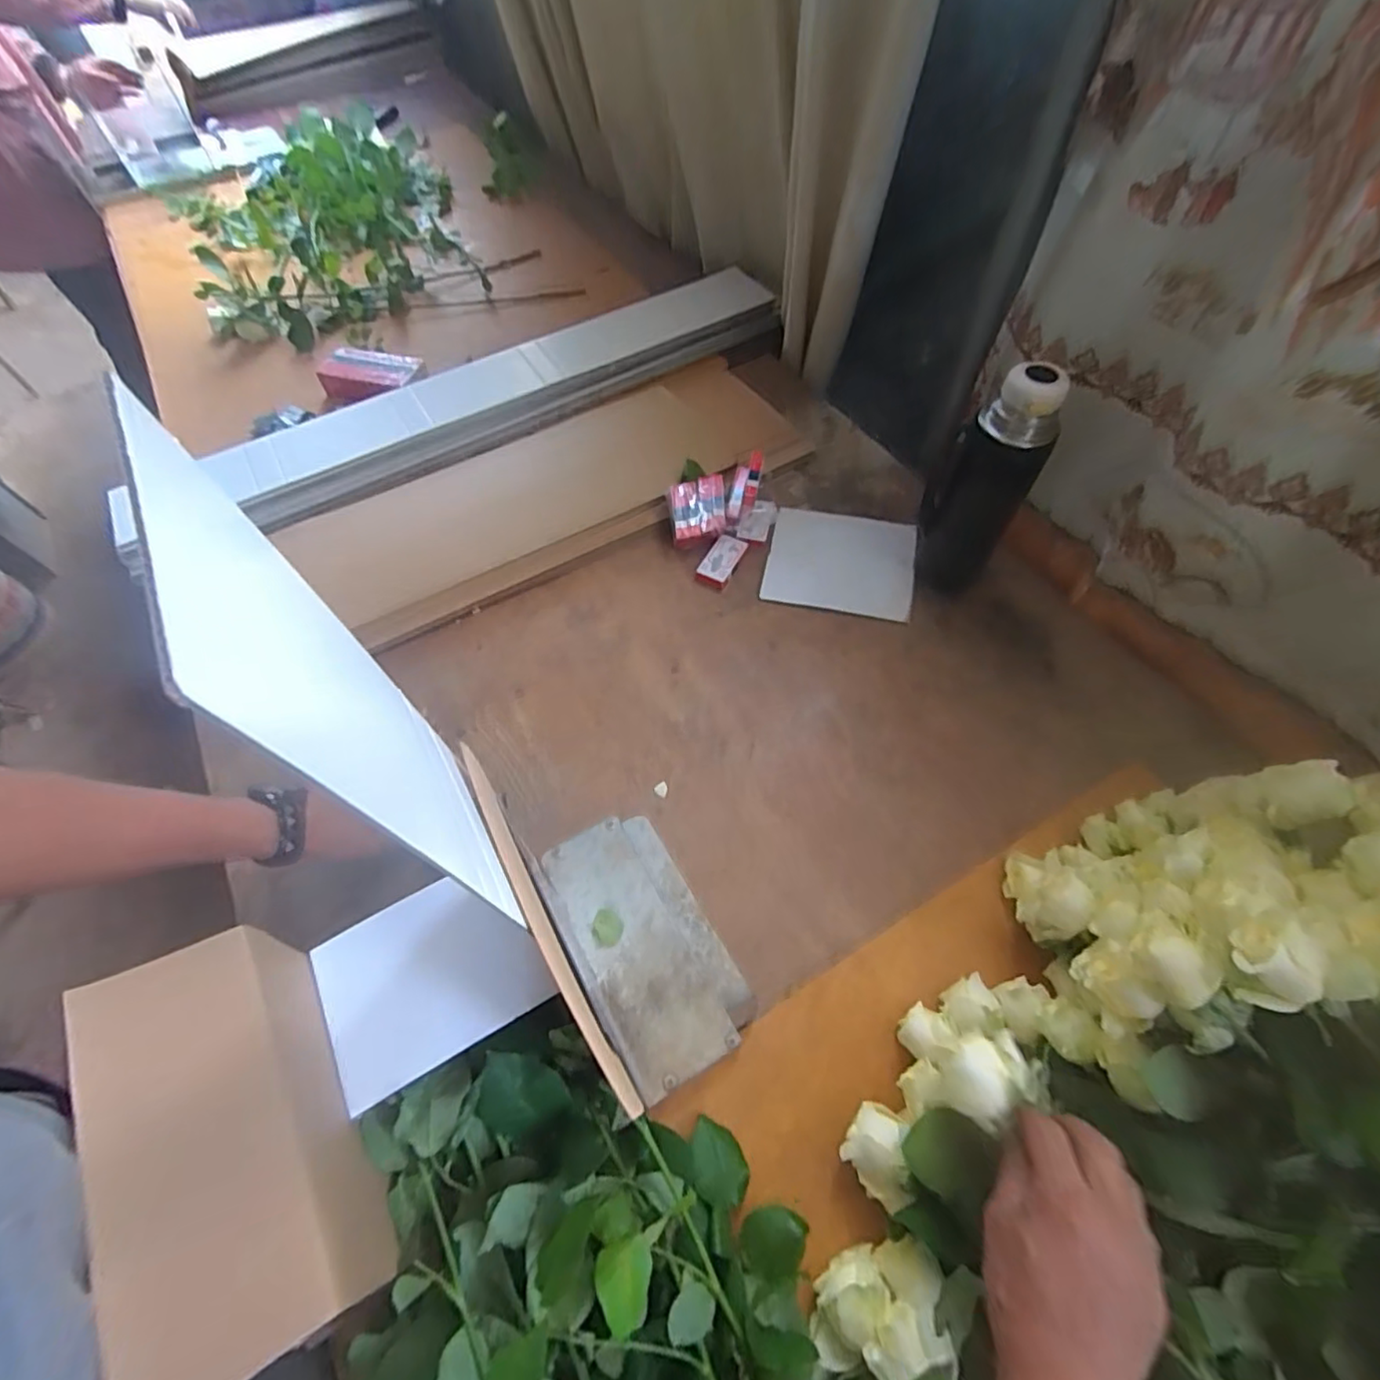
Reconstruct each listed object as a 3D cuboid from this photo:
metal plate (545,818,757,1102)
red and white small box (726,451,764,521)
[{"bbox_3d":[-0.041,0.217,0.538,0.113,0.027,0.215,-29,63,-14],"label":"metal plate"},{"bbox_3d":[0.071,-0.259,0.781,0.034,0.021,0.099,16,74,9],"label":"red and white small box"}]

